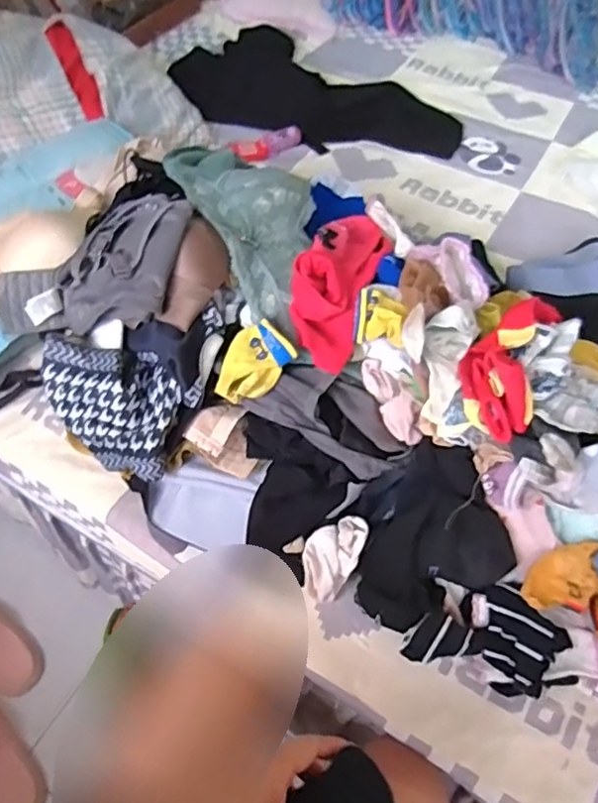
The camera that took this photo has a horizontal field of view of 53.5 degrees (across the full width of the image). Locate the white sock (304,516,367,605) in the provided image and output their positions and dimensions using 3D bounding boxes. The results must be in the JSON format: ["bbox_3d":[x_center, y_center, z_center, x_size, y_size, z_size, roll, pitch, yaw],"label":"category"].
[{"bbox_3d":[0.035,0.165,0.637,0.054,0.024,0.095,30,86,14],"label":"white sock"}]

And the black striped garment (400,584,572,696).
[{"bbox_3d":[0.185,0.225,0.580,0.144,0.056,0.086,16,56,10],"label":"black striped garment"}]

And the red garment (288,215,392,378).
[{"bbox_3d":[0.048,-0.148,0.675,0.081,0.065,0.233,17,56,10],"label":"red garment"}]

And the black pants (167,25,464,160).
[{"bbox_3d":[0.043,-0.638,1.209,0.583,0.049,0.349,13,55,8],"label":"black pants"}]

